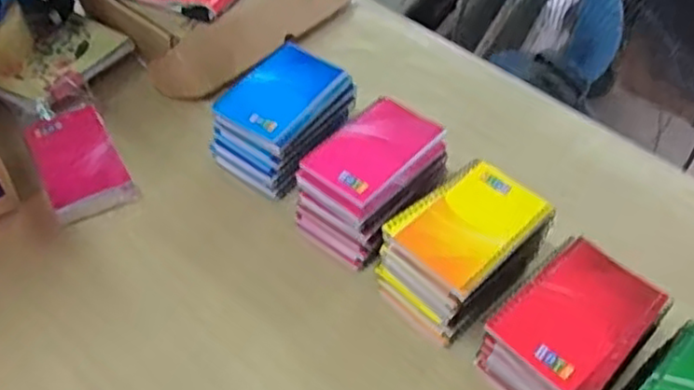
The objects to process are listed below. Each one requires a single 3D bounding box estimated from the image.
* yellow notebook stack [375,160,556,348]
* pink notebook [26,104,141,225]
[{"bbox_3d":[0.108,0.050,0.663,0.141,0.090,0.107,-32,57,-26],"label":"yellow notebook stack"},{"bbox_3d":[-0.295,-0.037,0.766,0.082,0.019,0.145,-24,54,-21],"label":"pink notebook"}]

